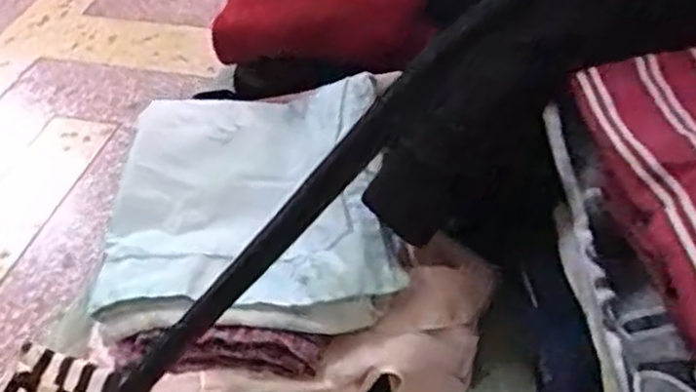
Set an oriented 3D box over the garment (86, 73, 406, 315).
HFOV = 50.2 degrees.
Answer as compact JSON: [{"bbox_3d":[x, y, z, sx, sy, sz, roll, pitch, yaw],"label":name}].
[{"bbox_3d":[-0.086,-0.017,0.645,0.235,0.059,0.276,-4,45,0],"label":"garment"}]

